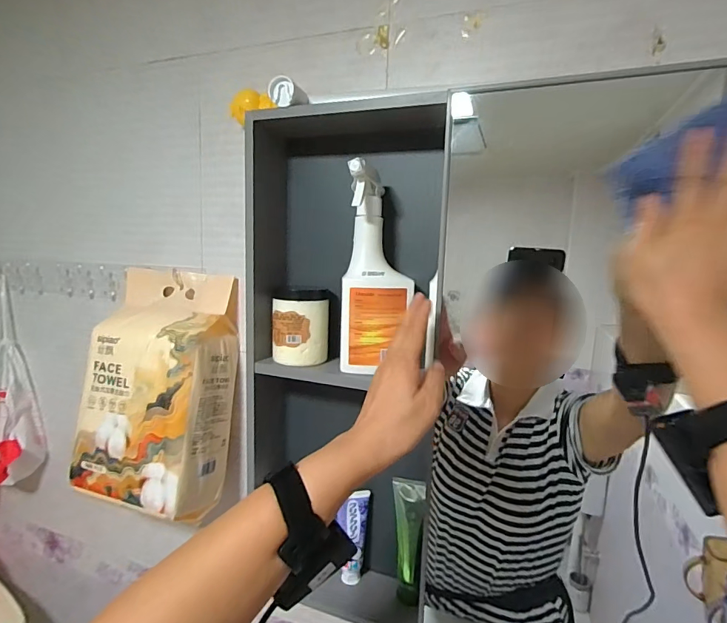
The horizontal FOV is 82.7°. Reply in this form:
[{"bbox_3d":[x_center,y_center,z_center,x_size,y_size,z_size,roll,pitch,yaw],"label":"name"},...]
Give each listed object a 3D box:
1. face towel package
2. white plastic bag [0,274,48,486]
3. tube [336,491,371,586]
[{"bbox_3d":[-0.310,0.112,0.627,0.199,0.315,0.137,4,7,18],"label":"face towel package"},{"bbox_3d":[-0.690,0.161,0.791,0.102,0.335,0.121,1,7,-5],"label":"white plastic bag"},{"bbox_3d":[-0.014,0.321,0.584,0.043,0.130,0.023,1,7,-6],"label":"tube"}]

